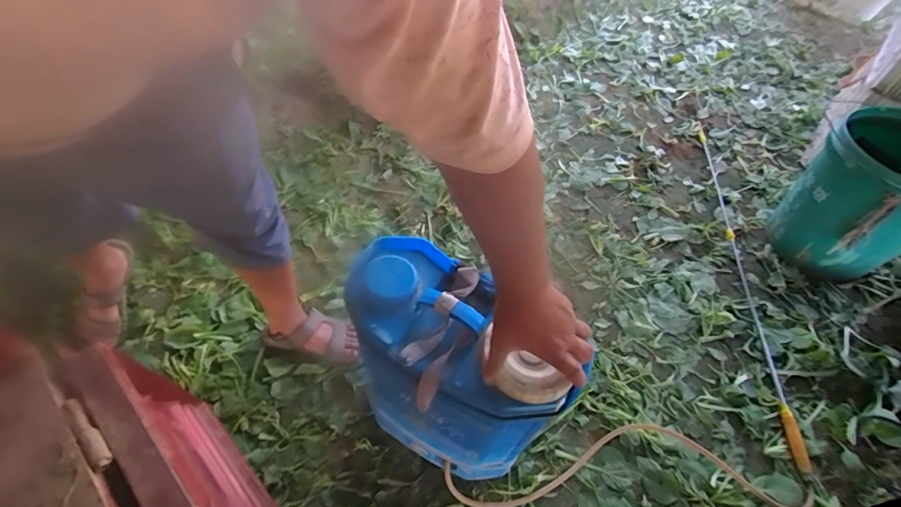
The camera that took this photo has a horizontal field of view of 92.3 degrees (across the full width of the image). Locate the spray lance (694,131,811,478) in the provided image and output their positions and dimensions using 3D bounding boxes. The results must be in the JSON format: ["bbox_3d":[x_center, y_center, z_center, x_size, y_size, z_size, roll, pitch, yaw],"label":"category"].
[{"bbox_3d":[0.849,0.006,1.272,0.041,0.048,1.165,9,55,3],"label":"spray lance"}]

